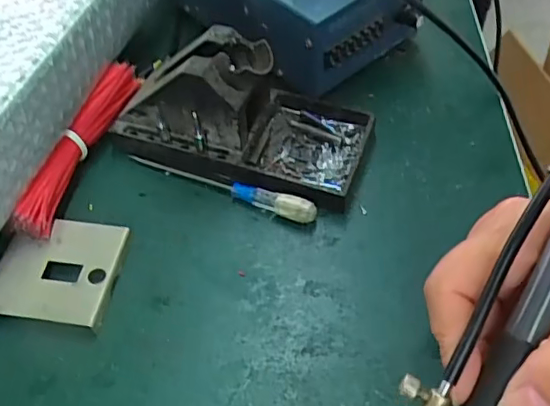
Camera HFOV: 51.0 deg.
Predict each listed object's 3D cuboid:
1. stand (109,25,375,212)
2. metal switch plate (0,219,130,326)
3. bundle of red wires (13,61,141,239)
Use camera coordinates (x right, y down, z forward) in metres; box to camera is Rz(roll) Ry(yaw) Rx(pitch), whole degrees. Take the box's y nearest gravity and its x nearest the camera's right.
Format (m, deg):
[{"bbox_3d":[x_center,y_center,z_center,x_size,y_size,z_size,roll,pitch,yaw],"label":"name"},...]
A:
[{"bbox_3d":[-0.021,-0.061,0.359,0.158,0.069,0.080,15,54,11],"label":"stand"},{"bbox_3d":[-0.120,0.037,0.322,0.065,0.010,0.063,0,53,0],"label":"metal switch plate"},{"bbox_3d":[-0.121,-0.037,0.363,0.017,0.031,0.136,10,53,8],"label":"bundle of red wires"}]

